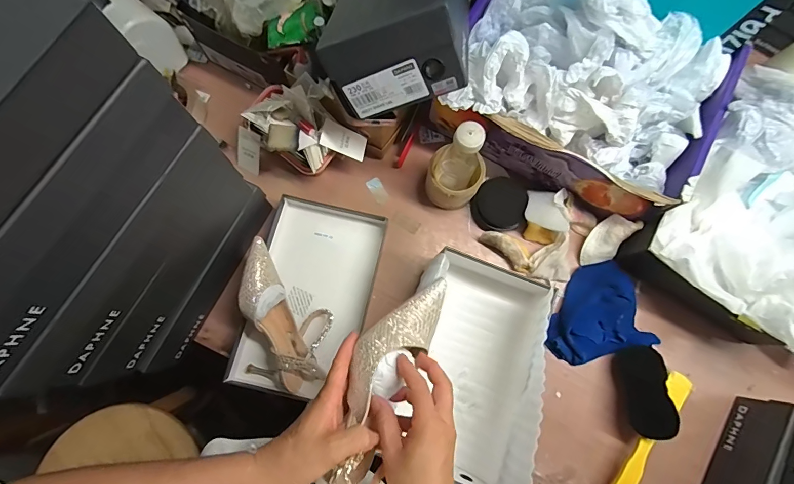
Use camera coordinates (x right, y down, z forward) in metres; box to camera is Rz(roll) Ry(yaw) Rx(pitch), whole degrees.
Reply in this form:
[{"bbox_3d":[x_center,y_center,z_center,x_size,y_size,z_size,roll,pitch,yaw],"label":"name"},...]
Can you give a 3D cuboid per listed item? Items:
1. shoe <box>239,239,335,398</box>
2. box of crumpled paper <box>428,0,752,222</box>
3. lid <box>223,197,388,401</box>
[{"bbox_3d":[-0.181,0.109,0.572,0.134,0.073,0.218,-21,96,-6],"label":"shoe"},{"bbox_3d":[0.281,-0.244,0.585,0.390,0.168,0.307,29,79,5],"label":"box of crumpled paper"},{"bbox_3d":[-0.139,0.089,0.615,0.179,0.028,0.310,14,78,2],"label":"lid"}]

